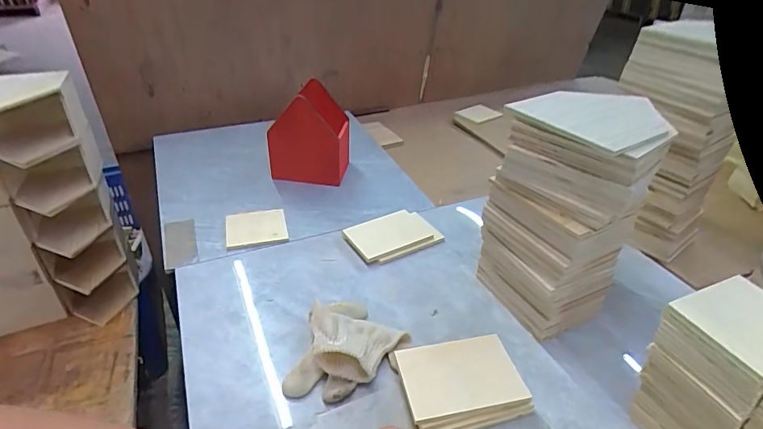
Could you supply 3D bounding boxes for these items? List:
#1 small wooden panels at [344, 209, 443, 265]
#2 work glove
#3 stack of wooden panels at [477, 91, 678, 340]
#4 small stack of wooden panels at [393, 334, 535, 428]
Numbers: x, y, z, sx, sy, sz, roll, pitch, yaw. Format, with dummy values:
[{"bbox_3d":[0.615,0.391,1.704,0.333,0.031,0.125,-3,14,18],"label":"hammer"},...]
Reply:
[{"bbox_3d":[0.014,0.028,0.638,0.122,0.017,0.083,-16,38,-25],"label":"small wooden panels"},{"bbox_3d":[-0.031,0.132,0.468,0.108,0.033,0.124,8,35,8],"label":"work glove"},{"bbox_3d":[0.199,0.000,0.494,0.147,0.242,0.134,-25,43,-34],"label":"stack of wooden panels"},{"bbox_3d":[0.076,0.161,0.429,0.115,0.035,0.084,-9,36,-15],"label":"small stack of wooden panels"}]

